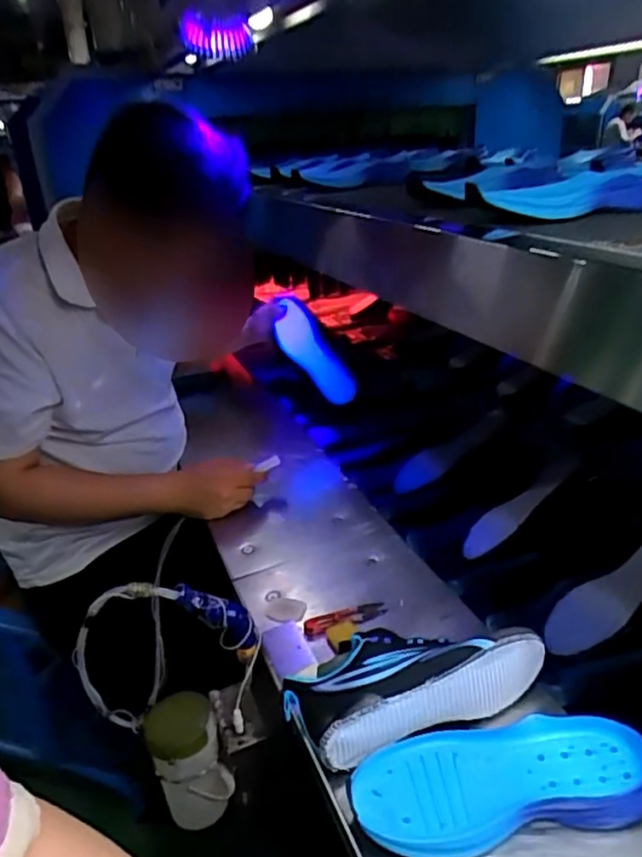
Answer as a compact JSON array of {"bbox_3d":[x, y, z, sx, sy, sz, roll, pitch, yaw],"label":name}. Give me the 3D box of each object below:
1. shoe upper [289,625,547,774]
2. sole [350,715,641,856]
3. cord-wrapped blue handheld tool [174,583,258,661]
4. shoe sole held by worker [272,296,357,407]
[{"bbox_3d":[0.090,0.241,0.591,0.239,0.097,0.097,-11,30,-16],"label":"shoe upper"},{"bbox_3d":[0.150,0.296,0.511,0.248,0.035,0.099,-4,29,-5],"label":"sole"},{"bbox_3d":[-0.101,0.204,0.645,0.039,0.138,0.026,-42,41,-12],"label":"cord-wrapped blue handheld tool"},{"bbox_3d":[-0.018,-0.137,1.148,0.214,0.099,0.020,52,46,5],"label":"shoe sole held by worker"}]

